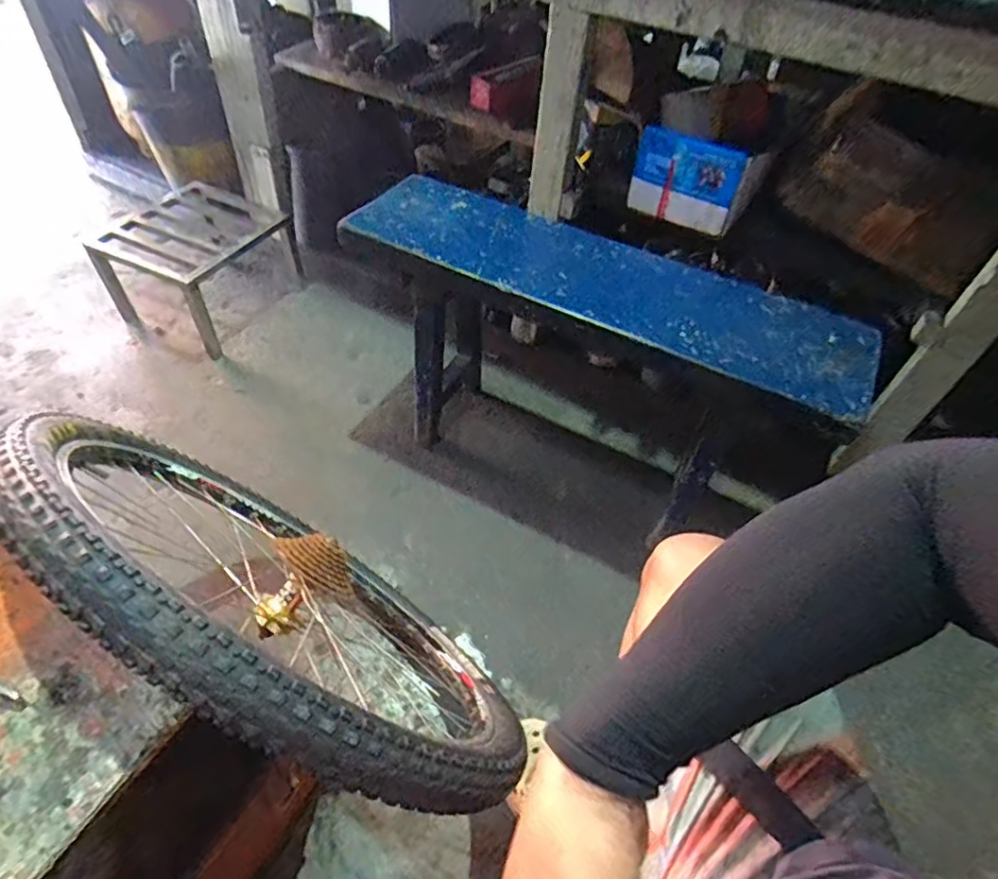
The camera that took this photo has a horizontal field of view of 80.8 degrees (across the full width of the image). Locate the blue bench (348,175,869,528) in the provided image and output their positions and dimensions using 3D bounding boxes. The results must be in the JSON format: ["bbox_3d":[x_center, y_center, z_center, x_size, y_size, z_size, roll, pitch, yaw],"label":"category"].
[{"bbox_3d":[0.139,-0.131,1.066,0.828,0.407,0.245,24,52,14],"label":"blue bench"}]

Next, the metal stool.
[{"bbox_3d":[-0.712,-0.435,1.416,0.314,0.198,0.375,20,51,11],"label":"metal stool"}]

